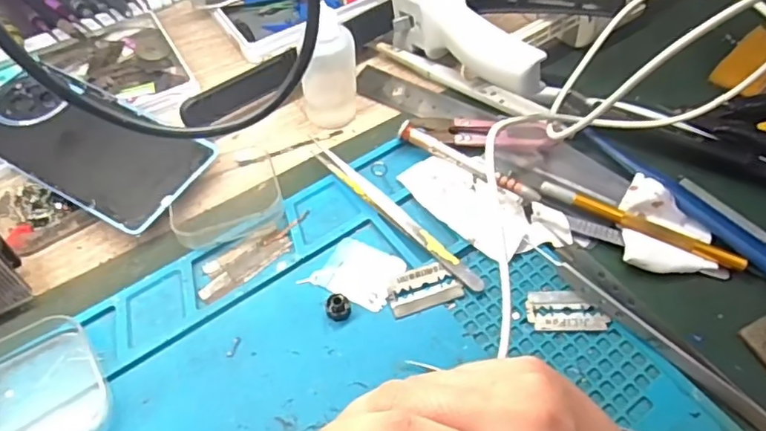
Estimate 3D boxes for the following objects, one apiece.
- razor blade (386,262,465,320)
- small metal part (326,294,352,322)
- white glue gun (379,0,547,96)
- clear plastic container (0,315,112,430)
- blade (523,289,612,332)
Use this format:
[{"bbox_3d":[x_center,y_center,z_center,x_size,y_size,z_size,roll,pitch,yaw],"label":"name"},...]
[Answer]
[{"bbox_3d":[0.022,0.039,0.313,0.039,0.004,0.023,-17,70,-12],"label":"razor blade"},{"bbox_3d":[-0.023,0.047,0.302,0.013,0.010,0.011,-5,56,-4],"label":"small metal part"},{"bbox_3d":[0.058,-0.122,0.384,0.060,0.062,0.149,-27,61,-18],"label":"white glue gun"},{"bbox_3d":[-0.166,0.081,0.273,0.062,0.016,0.069,-28,61,-18],"label":"clear plastic container"},{"bbox_3d":[0.097,0.050,0.307,0.040,0.004,0.023,-3,57,2],"label":"blade"}]

